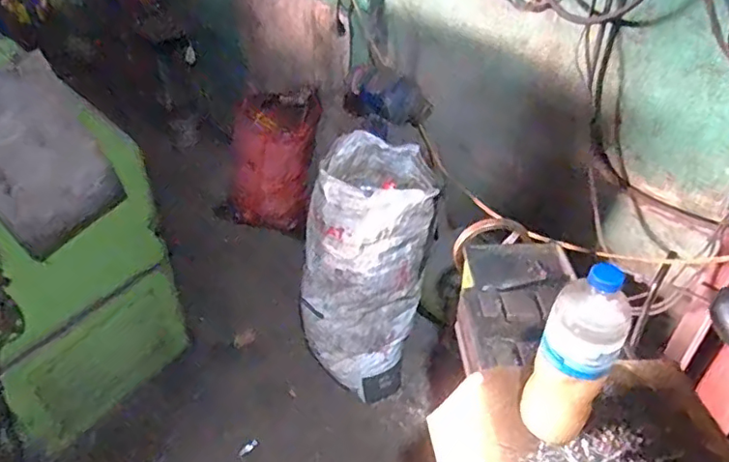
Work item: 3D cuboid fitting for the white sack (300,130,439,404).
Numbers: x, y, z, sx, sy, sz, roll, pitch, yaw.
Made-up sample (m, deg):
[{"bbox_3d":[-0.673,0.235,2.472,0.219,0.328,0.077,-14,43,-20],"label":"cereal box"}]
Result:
[{"bbox_3d":[0.019,0.113,1.713,0.336,0.714,0.379,14,40,15],"label":"white sack"}]

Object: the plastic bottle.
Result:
[{"bbox_3d":[0.239,0.139,0.636,0.076,0.250,0.064,27,45,28],"label":"plastic bottle"}]

